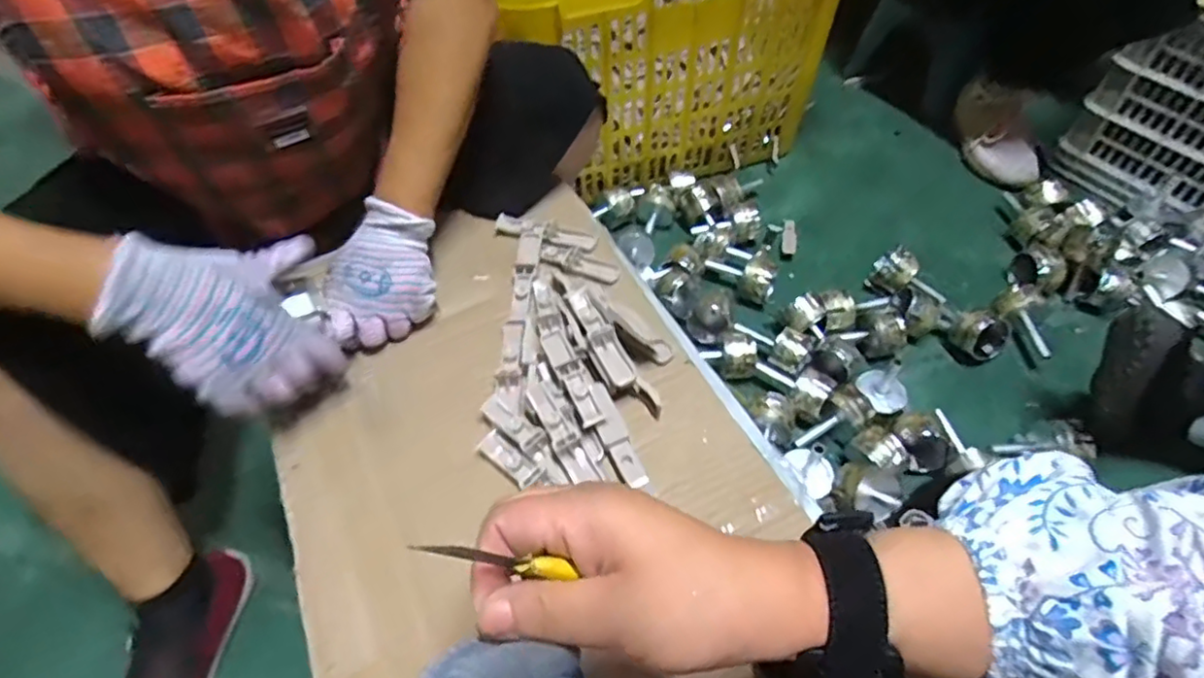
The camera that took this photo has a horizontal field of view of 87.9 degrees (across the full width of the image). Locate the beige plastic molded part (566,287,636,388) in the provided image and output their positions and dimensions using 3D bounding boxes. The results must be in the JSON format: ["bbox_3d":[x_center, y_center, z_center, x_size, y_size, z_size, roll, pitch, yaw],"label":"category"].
[{"bbox_3d":[-0.002,-0.003,0.512,0.022,0.016,0.095,-22,56,-12],"label":"beige plastic molded part"}]

